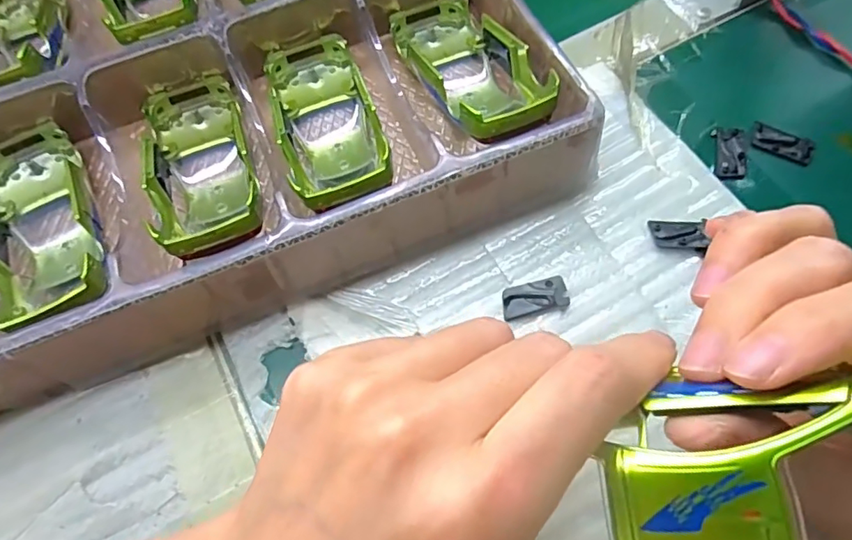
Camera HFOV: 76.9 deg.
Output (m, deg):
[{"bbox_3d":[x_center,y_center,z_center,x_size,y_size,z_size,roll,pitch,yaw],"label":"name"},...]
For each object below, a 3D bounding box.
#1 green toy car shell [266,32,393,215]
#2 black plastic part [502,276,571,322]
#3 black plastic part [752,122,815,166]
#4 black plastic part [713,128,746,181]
[{"bbox_3d":[-0.054,-0.082,0.303,0.057,0.036,0.139,-17,52,-4],"label":"green toy car shell"},{"bbox_3d":[0.056,0.015,0.274,0.033,0.004,0.018,-11,68,-1],"label":"black plastic part"},{"bbox_3d":[0.204,-0.073,0.305,0.033,0.004,0.017,26,72,12],"label":"black plastic part"},{"bbox_3d":[0.175,-0.067,0.307,0.017,0.005,0.035,13,70,8],"label":"black plastic part"}]

